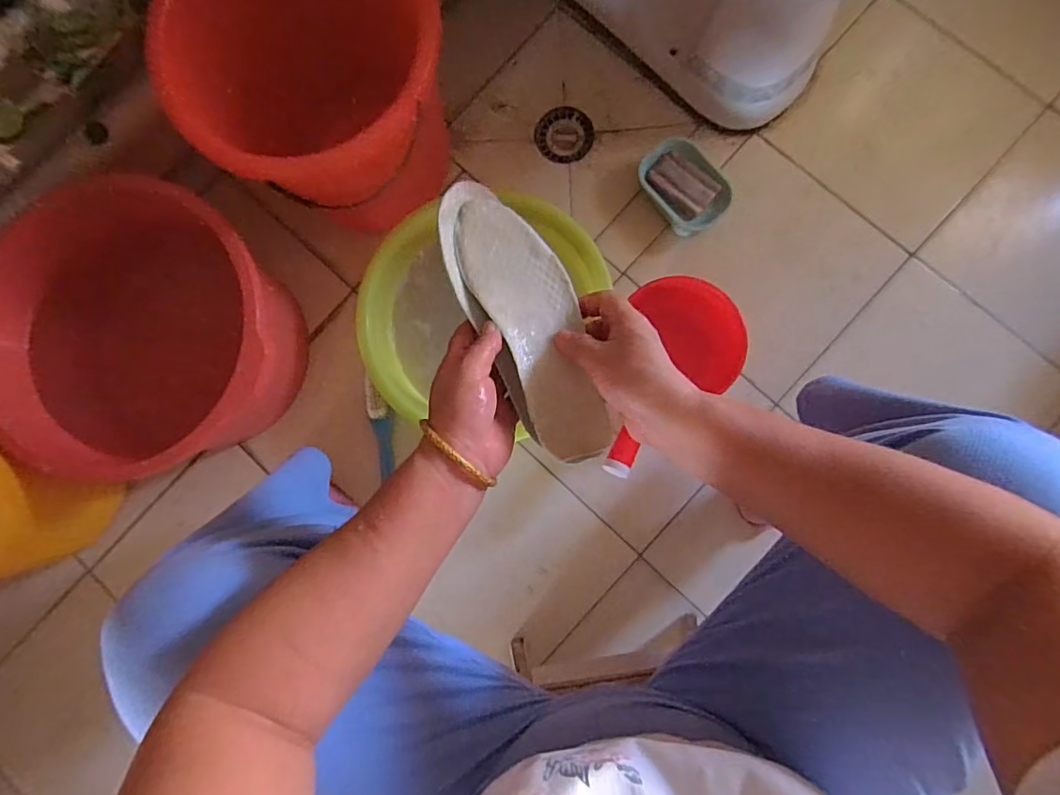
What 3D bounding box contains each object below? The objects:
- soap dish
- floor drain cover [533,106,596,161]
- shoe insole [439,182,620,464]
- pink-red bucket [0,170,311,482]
[{"bbox_3d":[0.224,-0.307,0.763,0.093,0.053,0.135,-33,84,1],"label":"soap dish"},{"bbox_3d":[0.054,-0.412,0.814,0.089,0.006,0.083,42,89,6],"label":"floor drain cover"},{"bbox_3d":[0.000,-0.062,0.398,0.082,0.011,0.225,-25,81,-16],"label":"shoe insole"},{"bbox_3d":[-0.497,-0.073,0.708,0.371,0.193,0.350,0,86,4],"label":"pink-red bucket"}]

